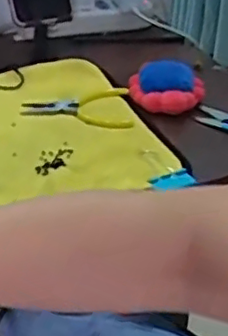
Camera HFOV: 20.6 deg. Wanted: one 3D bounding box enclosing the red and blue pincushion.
[{"bbox_3d":[0.058,-0.092,0.689,0.083,0.032,0.074,12,35,14],"label":"red and blue pincushion"}]

